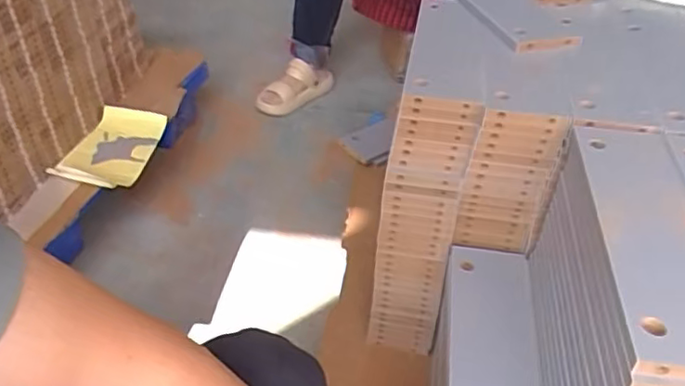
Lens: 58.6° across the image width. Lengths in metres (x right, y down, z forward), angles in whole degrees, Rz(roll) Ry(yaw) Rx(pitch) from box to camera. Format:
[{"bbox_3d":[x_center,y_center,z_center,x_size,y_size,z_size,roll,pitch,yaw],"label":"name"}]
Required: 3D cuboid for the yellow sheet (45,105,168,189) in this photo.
[{"bbox_3d":[-0.429,-0.082,1.153,0.133,0.045,0.223,5,40,6],"label":"yellow sheet"}]

